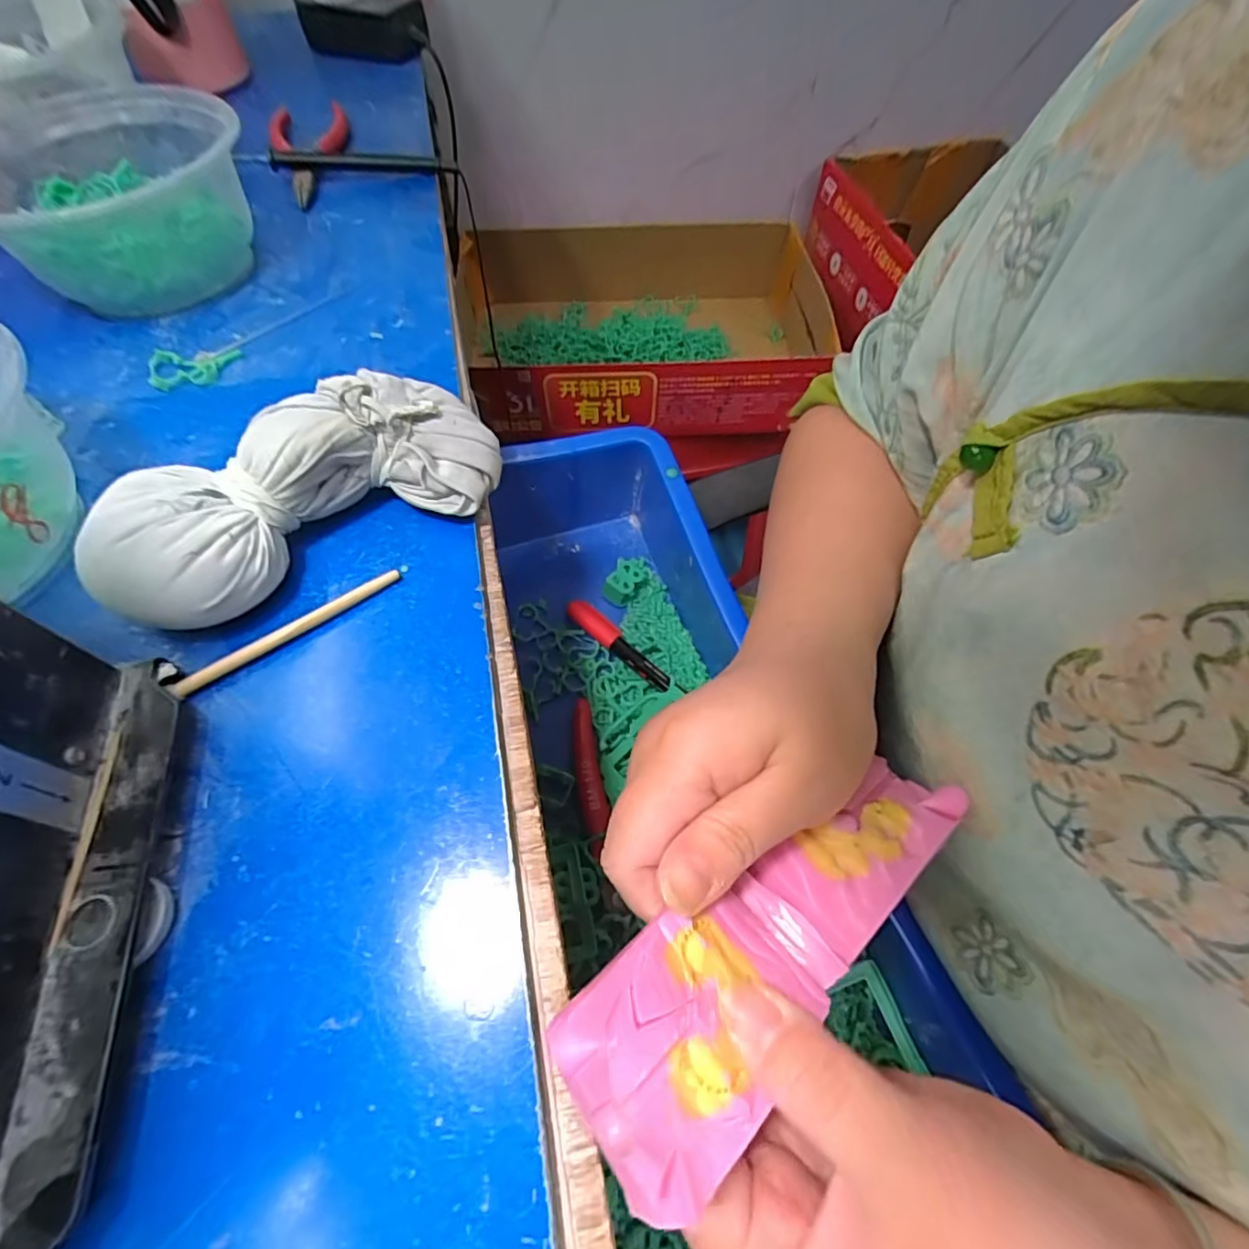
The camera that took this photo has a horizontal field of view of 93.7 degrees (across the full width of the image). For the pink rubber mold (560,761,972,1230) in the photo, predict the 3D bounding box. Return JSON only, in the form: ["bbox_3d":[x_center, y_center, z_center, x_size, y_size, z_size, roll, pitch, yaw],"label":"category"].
[{"bbox_3d":[0.048,0.085,0.162,0.140,0.020,0.045,-20,61,-33],"label":"pink rubber mold"}]

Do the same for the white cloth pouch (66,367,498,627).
[{"bbox_3d":[-0.114,-0.047,0.212,0.140,0.045,0.056,-31,64,-17],"label":"white cloth pouch"}]

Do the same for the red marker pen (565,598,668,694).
[{"bbox_3d":[-0.004,0.013,0.359,0.082,0.013,0.014,41,67,22],"label":"red marker pen"}]

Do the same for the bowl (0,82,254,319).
[{"bbox_3d":[-0.260,-0.219,0.304,0.126,0.059,0.126,-23,61,-13],"label":"bowl"}]

